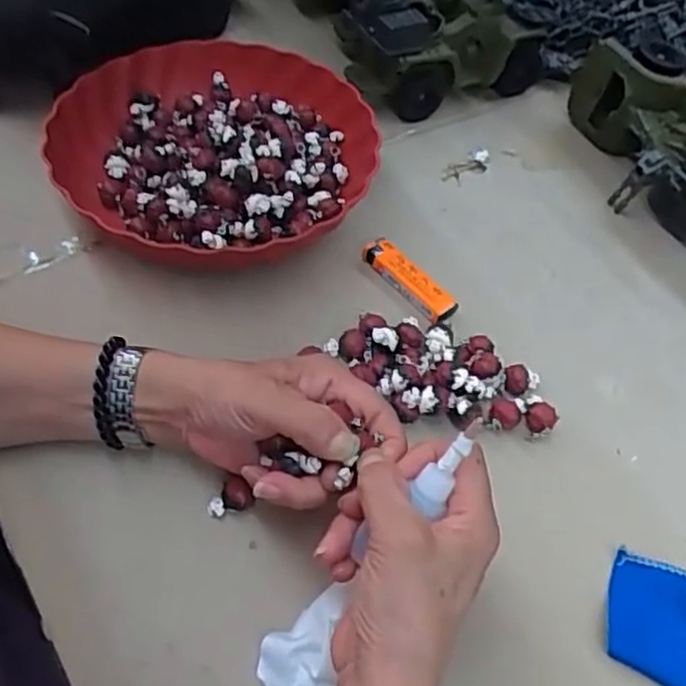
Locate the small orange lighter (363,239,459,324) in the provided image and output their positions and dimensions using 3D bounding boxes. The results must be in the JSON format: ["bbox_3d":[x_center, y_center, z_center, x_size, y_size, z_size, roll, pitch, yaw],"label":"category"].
[{"bbox_3d":[0.048,-0.046,0.535,0.022,0.015,0.080,-33,66,-25],"label":"small orange lighter"}]

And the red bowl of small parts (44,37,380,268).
[{"bbox_3d":[-0.098,-0.145,0.572,0.233,0.069,0.238,3,56,-5],"label":"red bowl of small parts"}]

